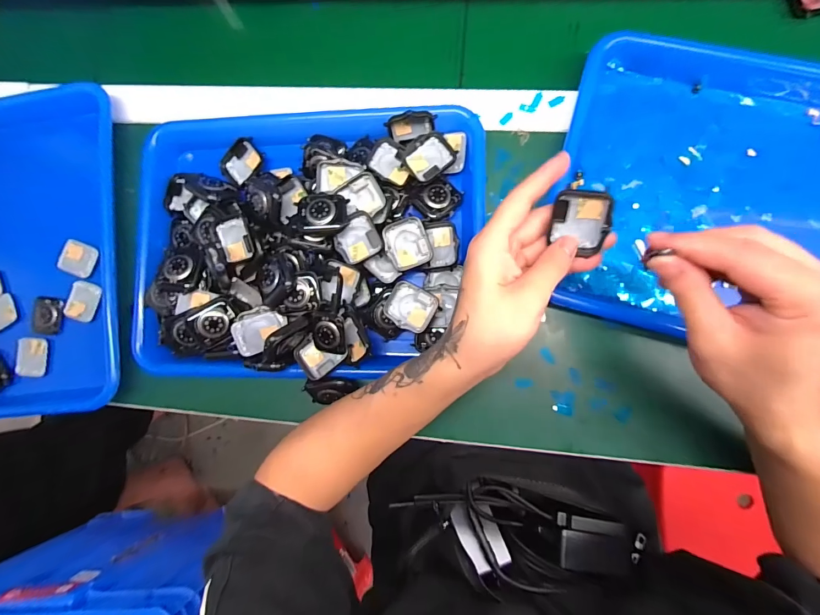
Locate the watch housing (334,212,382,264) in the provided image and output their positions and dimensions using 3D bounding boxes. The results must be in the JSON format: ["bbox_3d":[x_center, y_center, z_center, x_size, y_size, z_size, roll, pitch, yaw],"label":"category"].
[{"bbox_3d":[-0.047,-0.061,0.331,0.037,0.016,0.039,-28,83,5],"label":"watch housing"}]

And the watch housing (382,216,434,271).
[{"bbox_3d":[-0.002,-0.057,0.334,0.038,0.009,0.043,-21,93,-3],"label":"watch housing"}]

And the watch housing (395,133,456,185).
[{"bbox_3d":[0.015,-0.140,0.346,0.043,0.006,0.040,-33,83,4],"label":"watch housing"}]

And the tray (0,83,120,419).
[{"bbox_3d":[-0.424,-0.057,0.408,0.260,0.068,0.348,-2,86,7],"label":"tray"}]

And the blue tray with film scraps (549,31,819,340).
[{"bbox_3d":[0.300,-0.095,0.331,0.329,0.038,0.265,15,88,8],"label":"blue tray with film scraps"}]

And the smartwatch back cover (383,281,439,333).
[{"bbox_3d":[0.001,0.000,0.335,0.043,0.009,0.036,26,90,8],"label":"smartwatch back cover"}]

